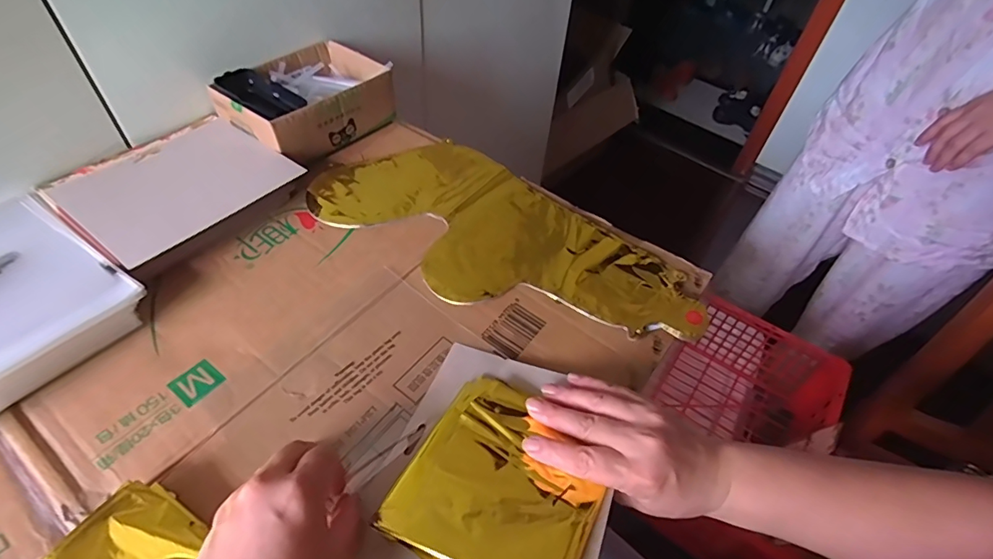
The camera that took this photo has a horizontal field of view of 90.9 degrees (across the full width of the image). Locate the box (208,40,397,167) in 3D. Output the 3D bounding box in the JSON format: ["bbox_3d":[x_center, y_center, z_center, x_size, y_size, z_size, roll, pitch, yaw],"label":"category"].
[{"bbox_3d":[-0.238,-0.224,0.621,0.131,0.072,0.181,28,52,20],"label":"box"}]

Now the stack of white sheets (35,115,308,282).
[{"bbox_3d":[-0.333,-0.095,0.514,0.168,0.037,0.188,31,53,22],"label":"stack of white sheets"}]

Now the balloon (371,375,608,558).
[{"bbox_3d":[0.004,0.139,0.339,0.129,0.018,0.139,16,37,24],"label":"balloon"}]

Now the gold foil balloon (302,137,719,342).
[{"bbox_3d":[0.003,-0.048,0.531,0.426,0.010,0.197,32,53,22],"label":"gold foil balloon"}]

